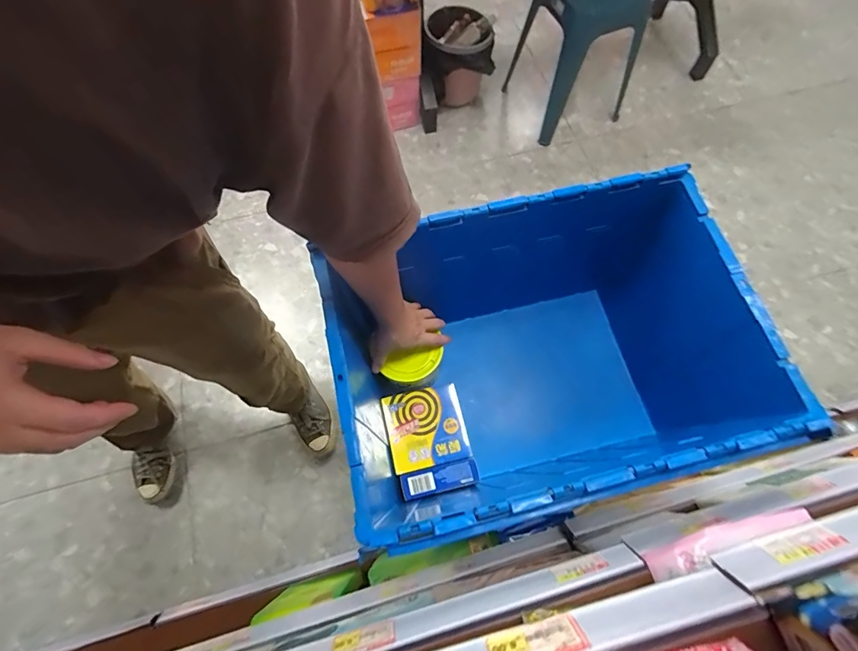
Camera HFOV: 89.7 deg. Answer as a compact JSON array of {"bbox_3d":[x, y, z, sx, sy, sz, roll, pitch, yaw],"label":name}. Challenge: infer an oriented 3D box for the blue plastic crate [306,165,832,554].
[{"bbox_3d":[0.162,0.074,0.745,0.582,0.383,0.417,-14,69,-6],"label":"blue plastic crate"}]

